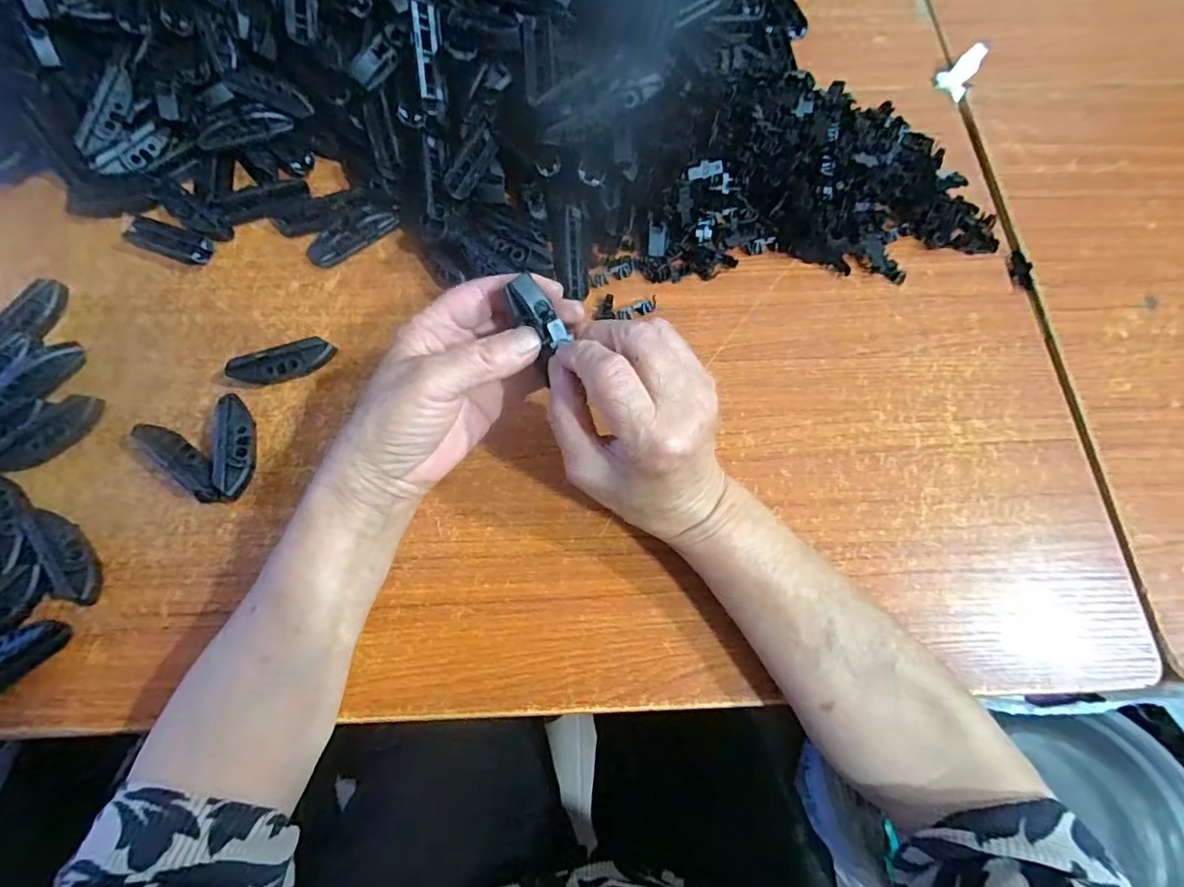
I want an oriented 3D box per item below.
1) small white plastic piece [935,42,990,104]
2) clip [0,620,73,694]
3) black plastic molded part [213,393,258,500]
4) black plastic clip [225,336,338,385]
[{"bbox_3d":[0.331,-0.333,0.495,0.029,0.011,0.050,38,95,13],"label":"small white plastic piece"},{"bbox_3d":[-0.338,0.127,0.316,0.067,0.022,0.018,-42,75,-15],"label":"clip"},{"bbox_3d":[-0.233,0.001,0.362,0.018,0.023,0.070,-14,70,-6],"label":"black plastic molded part"},{"bbox_3d":[-0.214,-0.054,0.385,0.069,0.021,0.022,-17,70,-7],"label":"black plastic clip"}]

